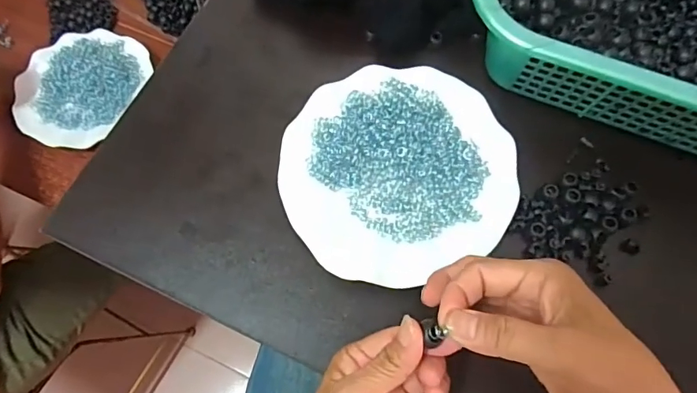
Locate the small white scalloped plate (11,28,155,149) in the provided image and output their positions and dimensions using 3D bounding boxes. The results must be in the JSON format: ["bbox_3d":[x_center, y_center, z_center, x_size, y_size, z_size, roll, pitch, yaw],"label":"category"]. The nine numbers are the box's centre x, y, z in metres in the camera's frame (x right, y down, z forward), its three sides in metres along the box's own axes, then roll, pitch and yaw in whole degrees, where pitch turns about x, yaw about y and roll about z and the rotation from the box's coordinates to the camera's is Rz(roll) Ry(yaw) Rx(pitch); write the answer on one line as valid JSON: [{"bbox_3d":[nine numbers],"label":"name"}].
[{"bbox_3d":[-0.377,-0.159,0.665,0.159,0.022,0.184,30,73,11],"label":"small white scalloped plate"}]

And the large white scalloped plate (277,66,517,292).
[{"bbox_3d":[0.038,-0.021,0.388,0.179,0.025,0.171,0,70,0],"label":"large white scalloped plate"}]

